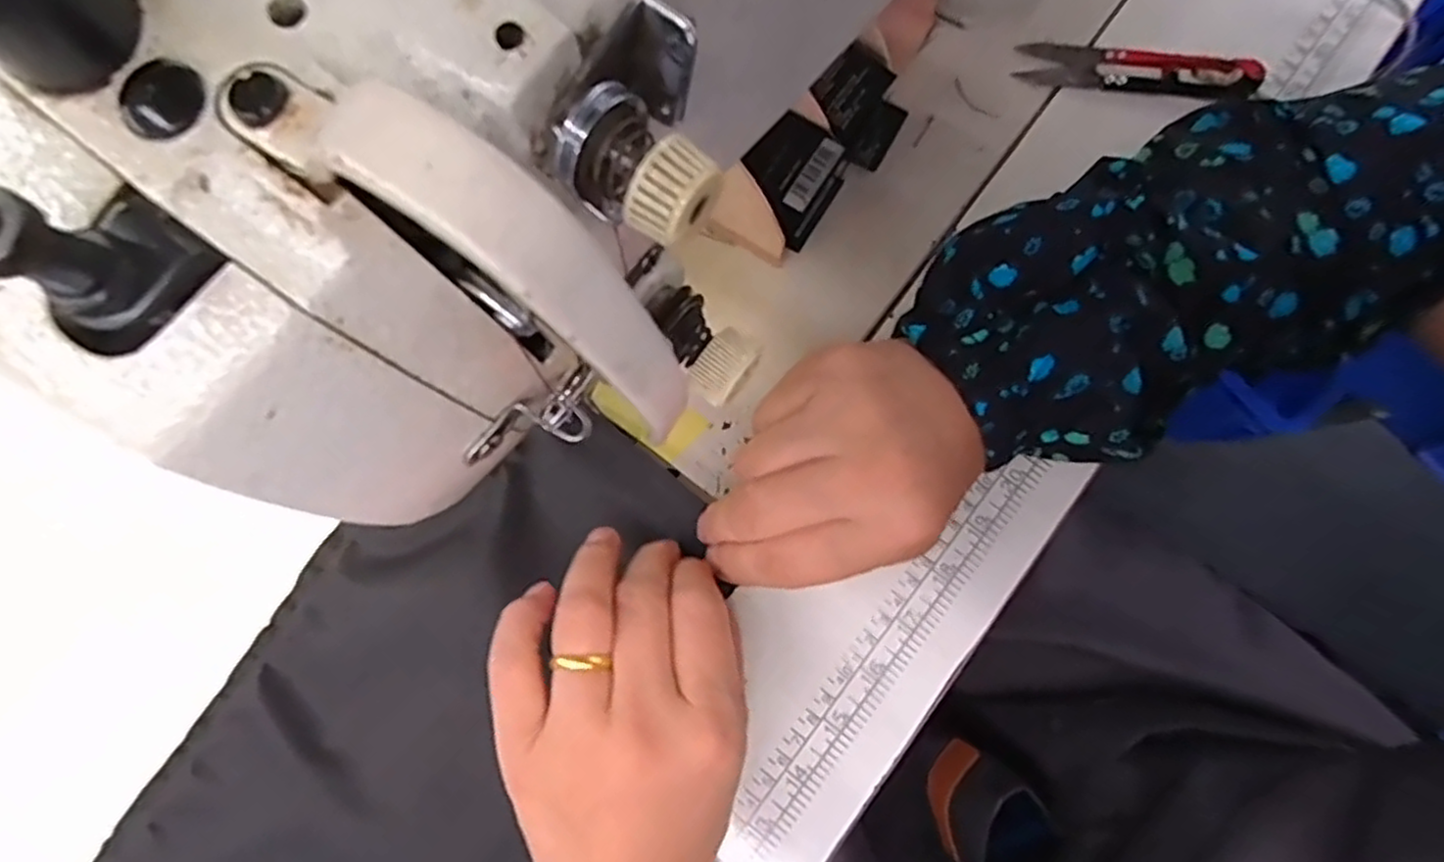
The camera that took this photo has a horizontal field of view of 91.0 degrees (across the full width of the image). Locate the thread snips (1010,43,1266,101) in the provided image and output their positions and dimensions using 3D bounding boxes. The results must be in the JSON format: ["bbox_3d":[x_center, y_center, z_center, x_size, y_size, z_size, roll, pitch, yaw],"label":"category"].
[{"bbox_3d":[0.196,-0.169,0.333,0.106,0.017,0.022,13,81,3],"label":"thread snips"}]

